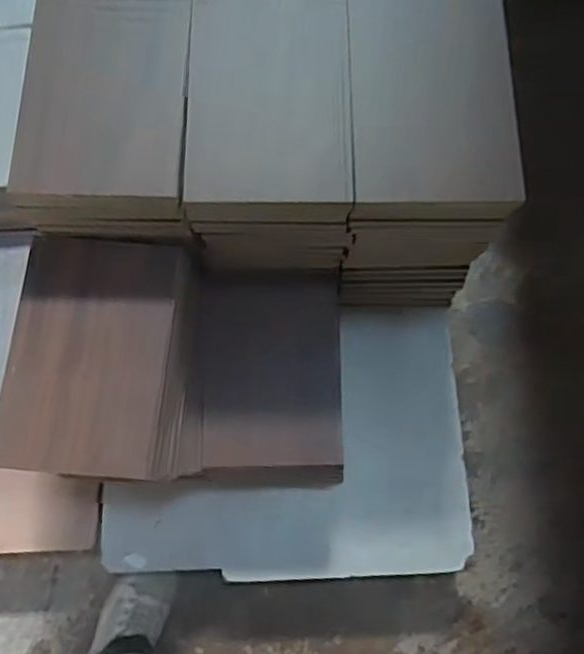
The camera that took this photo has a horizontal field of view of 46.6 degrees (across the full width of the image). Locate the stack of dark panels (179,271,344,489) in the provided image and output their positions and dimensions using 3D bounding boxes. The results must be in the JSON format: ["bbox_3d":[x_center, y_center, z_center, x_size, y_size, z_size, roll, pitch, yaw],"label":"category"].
[{"bbox_3d":[-0.034,0.087,1.070,0.227,0.179,0.319,-1,74,-1],"label":"stack of dark panels"}]

